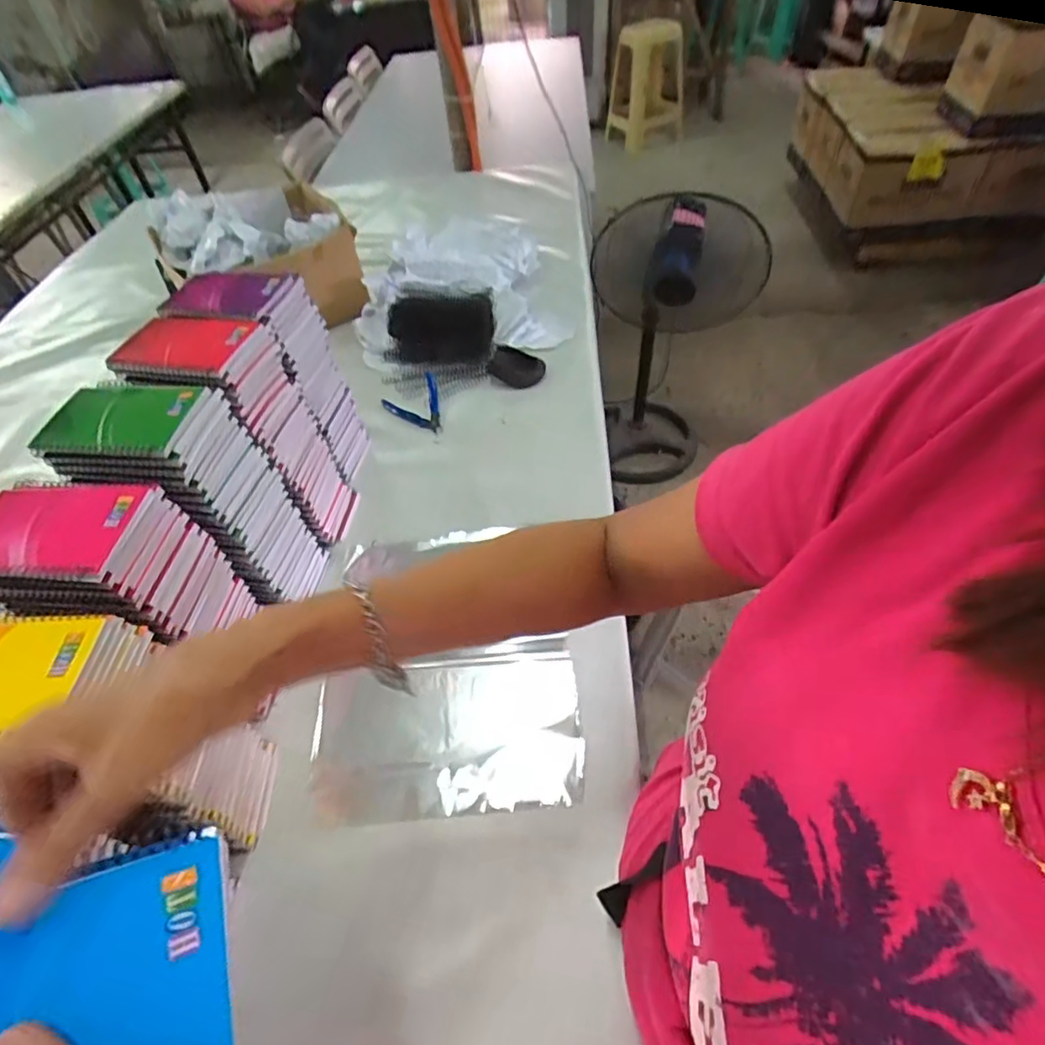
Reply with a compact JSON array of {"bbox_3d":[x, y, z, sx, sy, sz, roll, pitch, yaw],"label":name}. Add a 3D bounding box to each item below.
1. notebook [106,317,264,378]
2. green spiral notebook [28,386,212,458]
[{"bbox_3d":[-0.337,-0.178,0.579,0.140,0.012,0.098,7,51,11],"label":"notebook"},{"bbox_3d":[-0.342,-0.091,0.502,0.119,0.019,0.080,2,50,7],"label":"green spiral notebook"}]

